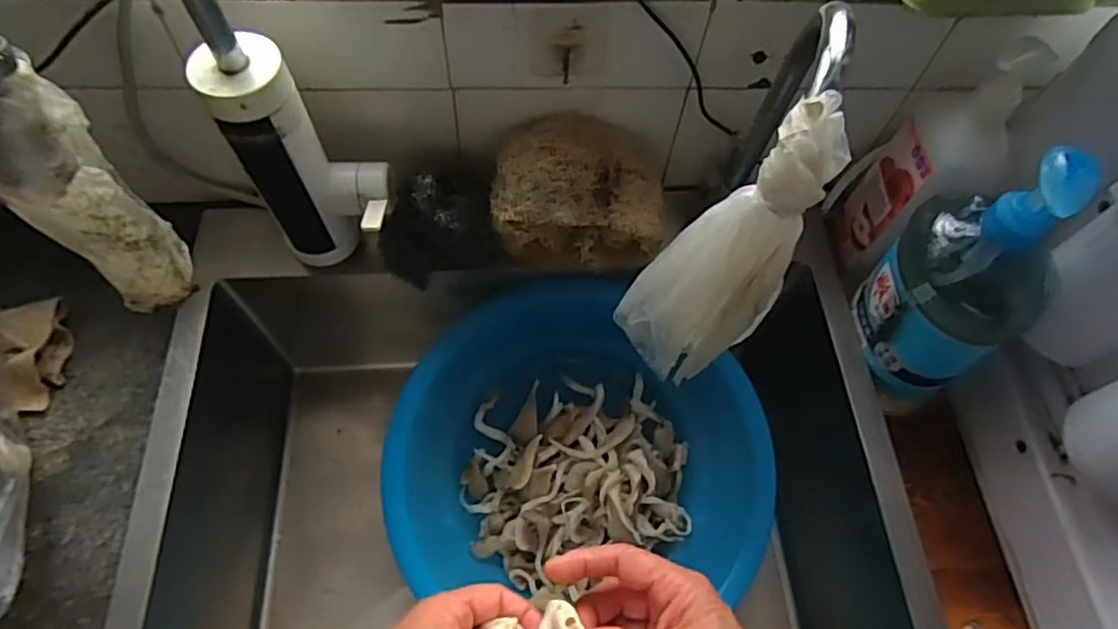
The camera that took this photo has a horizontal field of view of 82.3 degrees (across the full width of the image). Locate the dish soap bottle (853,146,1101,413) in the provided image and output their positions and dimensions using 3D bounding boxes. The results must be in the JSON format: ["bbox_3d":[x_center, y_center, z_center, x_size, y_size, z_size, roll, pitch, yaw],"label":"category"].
[{"bbox_3d":[0.303,-0.030,0.479,0.077,0.235,0.106,-35,69,-20],"label":"dish soap bottle"}]

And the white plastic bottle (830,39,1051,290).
[{"bbox_3d":[0.308,-0.116,0.534,0.062,0.216,0.092,-2,62,-5],"label":"white plastic bottle"}]

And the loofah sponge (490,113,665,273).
[{"bbox_3d":[0.017,-0.107,0.565,0.142,0.093,0.095,1,62,-3],"label":"loofah sponge"}]

